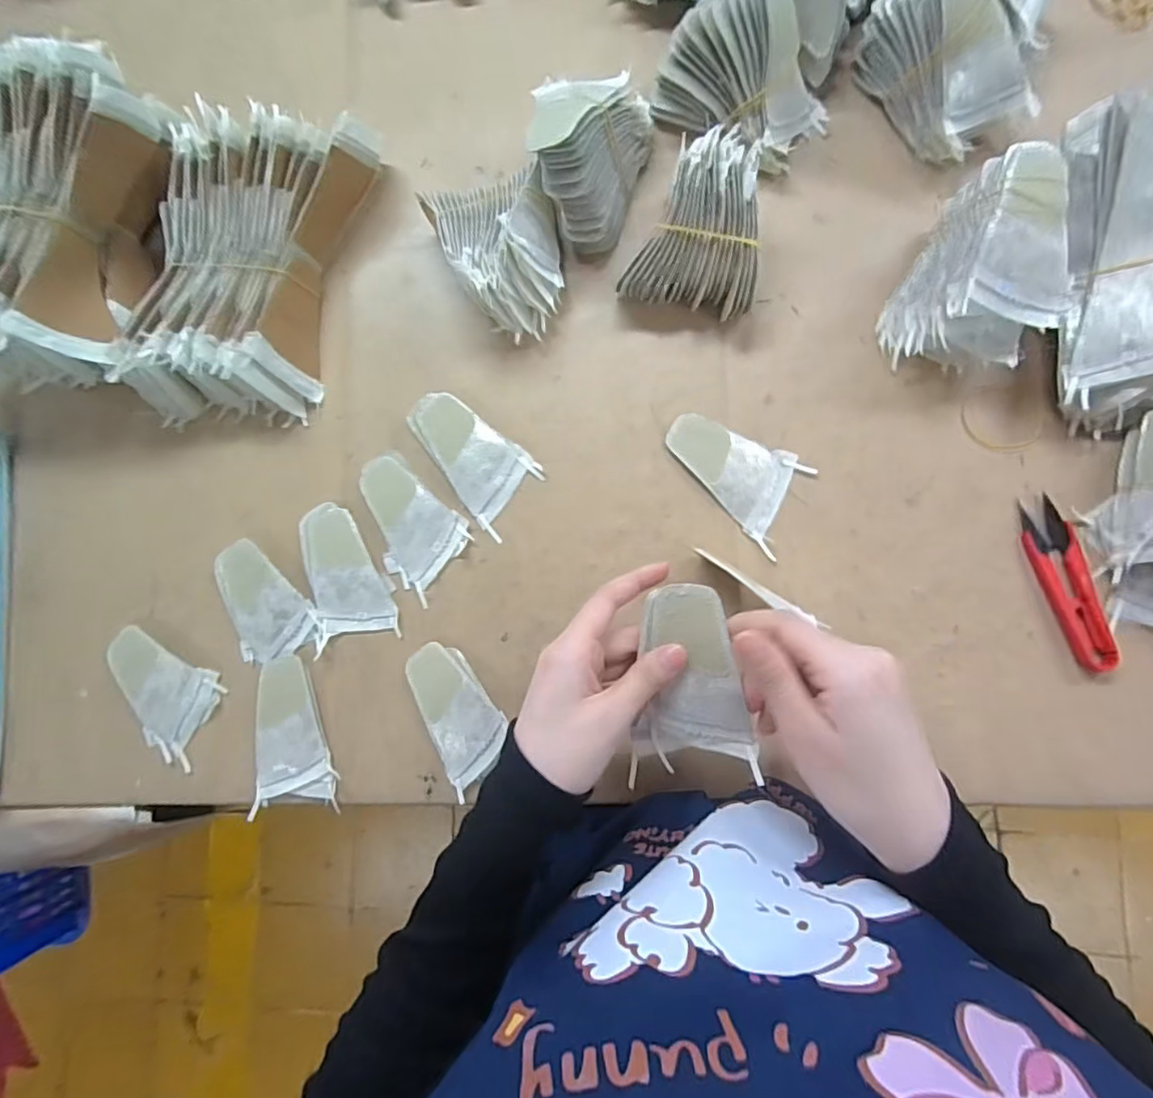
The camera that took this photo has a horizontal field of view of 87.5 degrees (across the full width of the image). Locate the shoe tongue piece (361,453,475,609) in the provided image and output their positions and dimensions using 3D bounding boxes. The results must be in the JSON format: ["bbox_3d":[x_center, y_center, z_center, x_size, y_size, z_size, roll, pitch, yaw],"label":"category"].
[{"bbox_3d":[-0.128,-0.022,0.451,0.064,0.005,0.103,-41,82,2],"label":"shoe tongue piece"}]

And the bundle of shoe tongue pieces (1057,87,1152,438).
[{"bbox_3d":[0.353,-0.184,0.382,0.084,0.074,0.207,-1,85,6],"label":"bundle of shoe tongue pieces"}]

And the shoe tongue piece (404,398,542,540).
[{"bbox_3d":[-0.082,-0.070,0.451,0.106,0.010,0.060,43,91,8],"label":"shoe tongue piece"}]

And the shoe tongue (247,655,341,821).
[{"bbox_3d":[-0.211,0.137,0.449,0.060,0.008,0.108,-6,85,6],"label":"shoe tongue"}]

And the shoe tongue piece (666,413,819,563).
[{"bbox_3d":[0.113,-0.057,0.431,0.107,0.009,0.065,38,90,8],"label":"shoe tongue piece"}]

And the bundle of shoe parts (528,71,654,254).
[{"bbox_3d":[0.013,-0.279,0.422,0.082,0.088,0.102,-2,85,6],"label":"bundle of shoe parts"}]

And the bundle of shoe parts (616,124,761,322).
[{"bbox_3d":[0.088,-0.223,0.422,0.091,0.060,0.103,16,87,7],"label":"bundle of shoe parts"}]

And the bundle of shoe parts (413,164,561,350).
[{"bbox_3d":[-0.050,-0.216,0.435,0.085,0.062,0.115,-22,83,4],"label":"bundle of shoe parts"}]

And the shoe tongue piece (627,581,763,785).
[{"bbox_3d":[0.056,0.075,0.332,0.070,0.013,0.107,-11,97,20],"label":"shoe tongue piece"}]

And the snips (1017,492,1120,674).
[{"bbox_3d":[0.323,0.023,0.394,0.029,0.016,0.114,-15,84,5],"label":"snips"}]

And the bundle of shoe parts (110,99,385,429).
[{"bbox_3d":[-0.249,-0.212,0.461,0.141,0.059,0.233,12,87,7],"label":"bundle of shoe parts"}]

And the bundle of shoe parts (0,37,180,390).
[{"bbox_3d":[-0.399,-0.234,0.453,0.163,0.114,0.224,6,86,7],"label":"bundle of shoe parts"}]

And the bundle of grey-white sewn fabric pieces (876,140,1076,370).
[{"bbox_3d":[0.268,-0.177,0.390,0.087,0.078,0.117,28,89,8],"label":"bundle of grey-white sewn fabric pieces"}]

